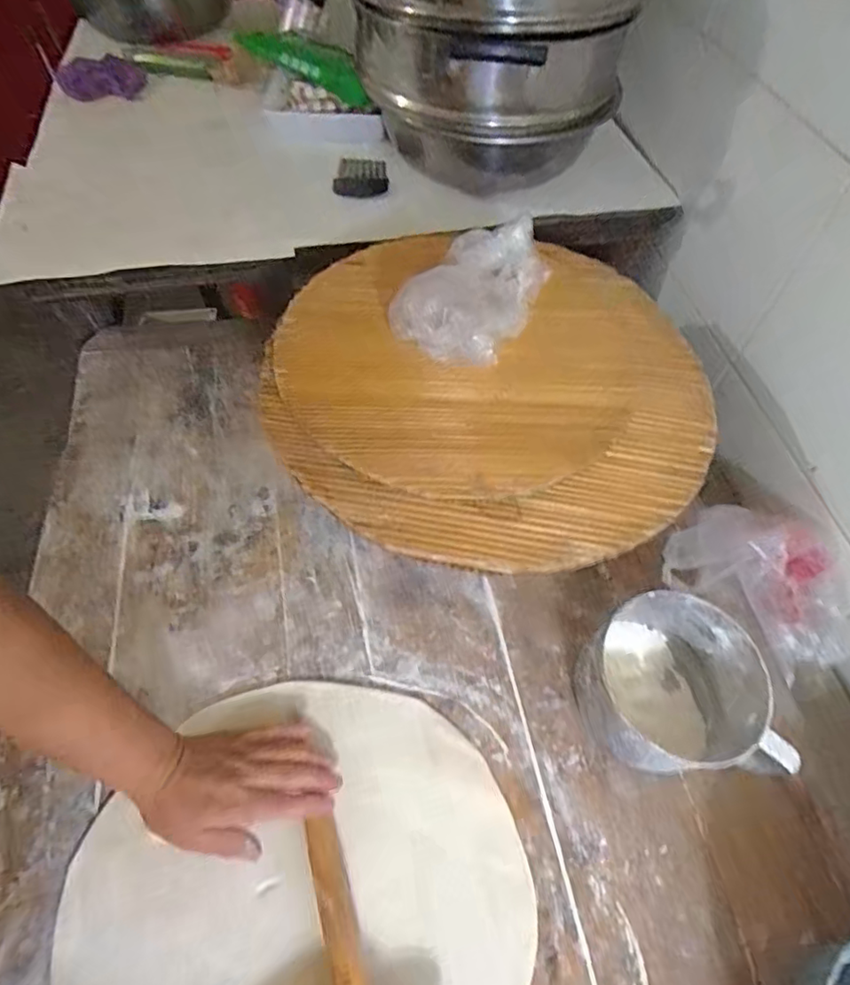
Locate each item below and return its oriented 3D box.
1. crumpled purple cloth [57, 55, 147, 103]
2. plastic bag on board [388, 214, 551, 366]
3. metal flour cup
[{"bbox_3d":[-0.502,-0.642,0.869,0.129,0.050,0.056,-16,59,-11],"label":"crumpled purple cloth"},{"bbox_3d":[0.055,-0.215,0.574,0.116,0.058,0.195,28,61,12],"label":"plastic bag on board"},{"bbox_3d":[0.219,0.177,0.516,0.145,0.090,0.147,0,57,0],"label":"metal flour cup"}]

